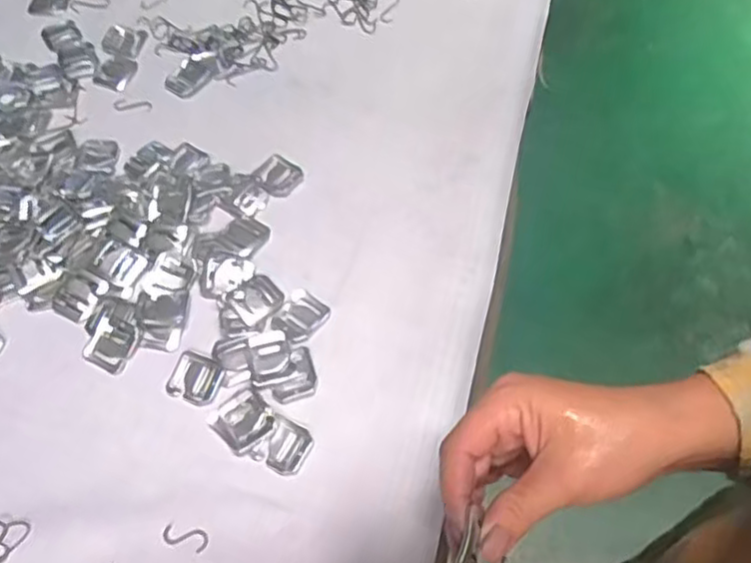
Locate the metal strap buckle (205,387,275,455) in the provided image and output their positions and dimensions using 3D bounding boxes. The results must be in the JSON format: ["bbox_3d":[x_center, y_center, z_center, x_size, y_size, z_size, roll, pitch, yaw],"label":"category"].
[{"bbox_3d":[-0.085,0.088,0.436,0.035,0.007,0.035,-34,66,-17],"label":"metal strap buckle"}]

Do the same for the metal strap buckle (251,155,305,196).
[{"bbox_3d":[-0.074,-0.082,0.531,0.033,0.006,0.031,37,68,19],"label":"metal strap buckle"}]

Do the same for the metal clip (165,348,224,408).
[{"bbox_3d":[-0.119,0.064,0.455,0.036,0.004,0.033,19,63,11],"label":"metal clip"}]

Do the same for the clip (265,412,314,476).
[{"bbox_3d":[-0.055,0.103,0.428,0.028,0.004,0.031,22,64,12],"label":"clip"}]

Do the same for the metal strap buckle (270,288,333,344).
[{"bbox_3d":[-0.053,0.024,0.473,0.031,0.004,0.036,34,67,18],"label":"metal strap buckle"}]

